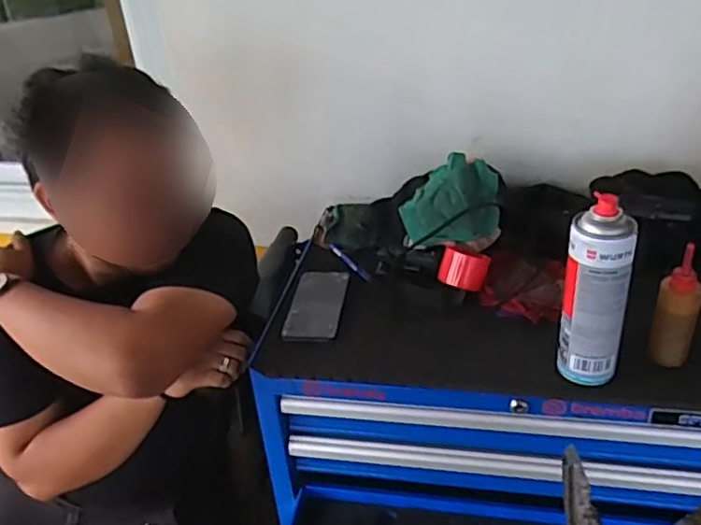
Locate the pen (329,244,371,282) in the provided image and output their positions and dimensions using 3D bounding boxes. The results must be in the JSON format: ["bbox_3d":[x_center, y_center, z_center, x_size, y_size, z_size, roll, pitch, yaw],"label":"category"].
[{"bbox_3d":[0.000,-0.001,1.021,0.016,0.008,0.145,-17,32,-19],"label":"pen"}]

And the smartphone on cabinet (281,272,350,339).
[{"bbox_3d":[-0.048,0.060,0.928,0.075,0.014,0.160,0,30,10],"label":"smartphone on cabinet"}]

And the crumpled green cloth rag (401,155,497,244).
[{"bbox_3d":[0.156,-0.090,0.990,0.150,0.105,0.127,4,31,16],"label":"crumpled green cloth rag"}]

